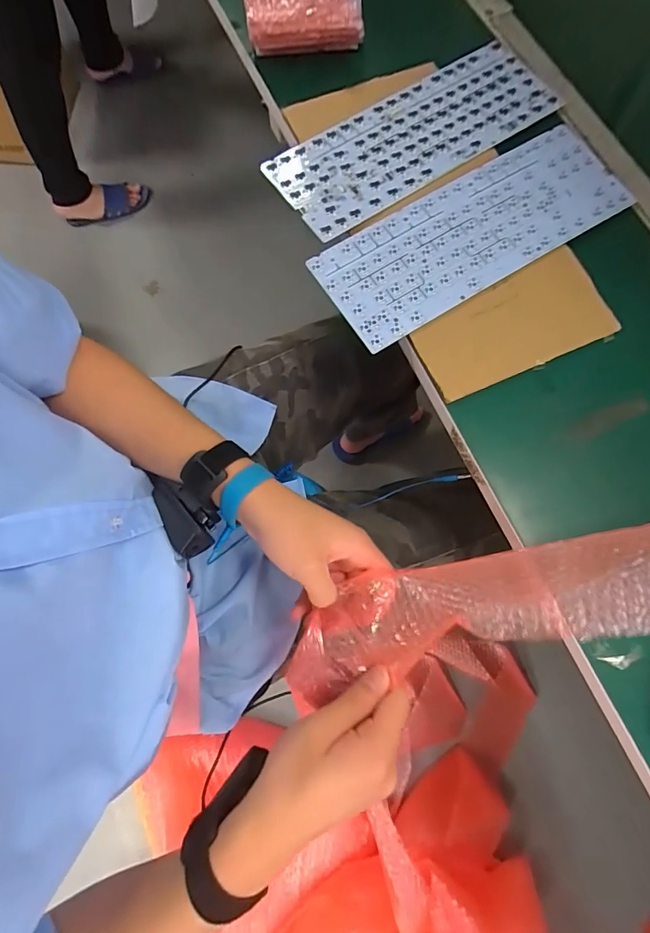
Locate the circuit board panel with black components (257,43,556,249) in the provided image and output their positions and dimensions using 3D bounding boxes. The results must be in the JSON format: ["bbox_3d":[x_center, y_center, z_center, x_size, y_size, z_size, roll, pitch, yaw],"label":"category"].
[{"bbox_3d":[0.106,-0.378,0.490,0.344,0.008,0.123,-32,77,-9],"label":"circuit board panel with black components"}]

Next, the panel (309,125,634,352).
[{"bbox_3d":[0.156,-0.249,0.451,0.340,0.004,0.127,-32,76,-7],"label":"panel"}]

